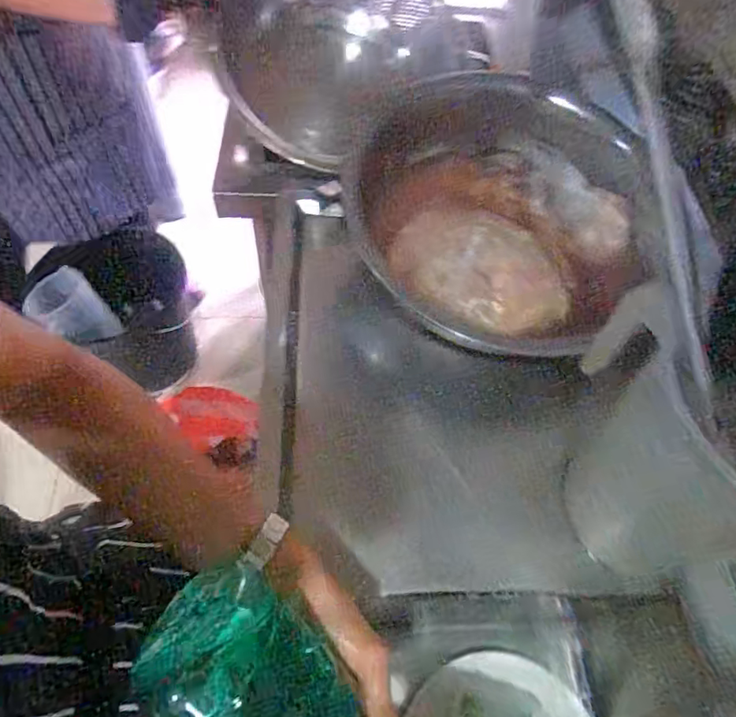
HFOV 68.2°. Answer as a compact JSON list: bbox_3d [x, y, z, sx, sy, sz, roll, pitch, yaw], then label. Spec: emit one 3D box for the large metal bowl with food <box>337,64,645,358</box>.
[{"bbox_3d":[0.146,-0.203,0.691,0.382,0.123,0.341,33,62,16],"label":"large metal bowl with food"}]

